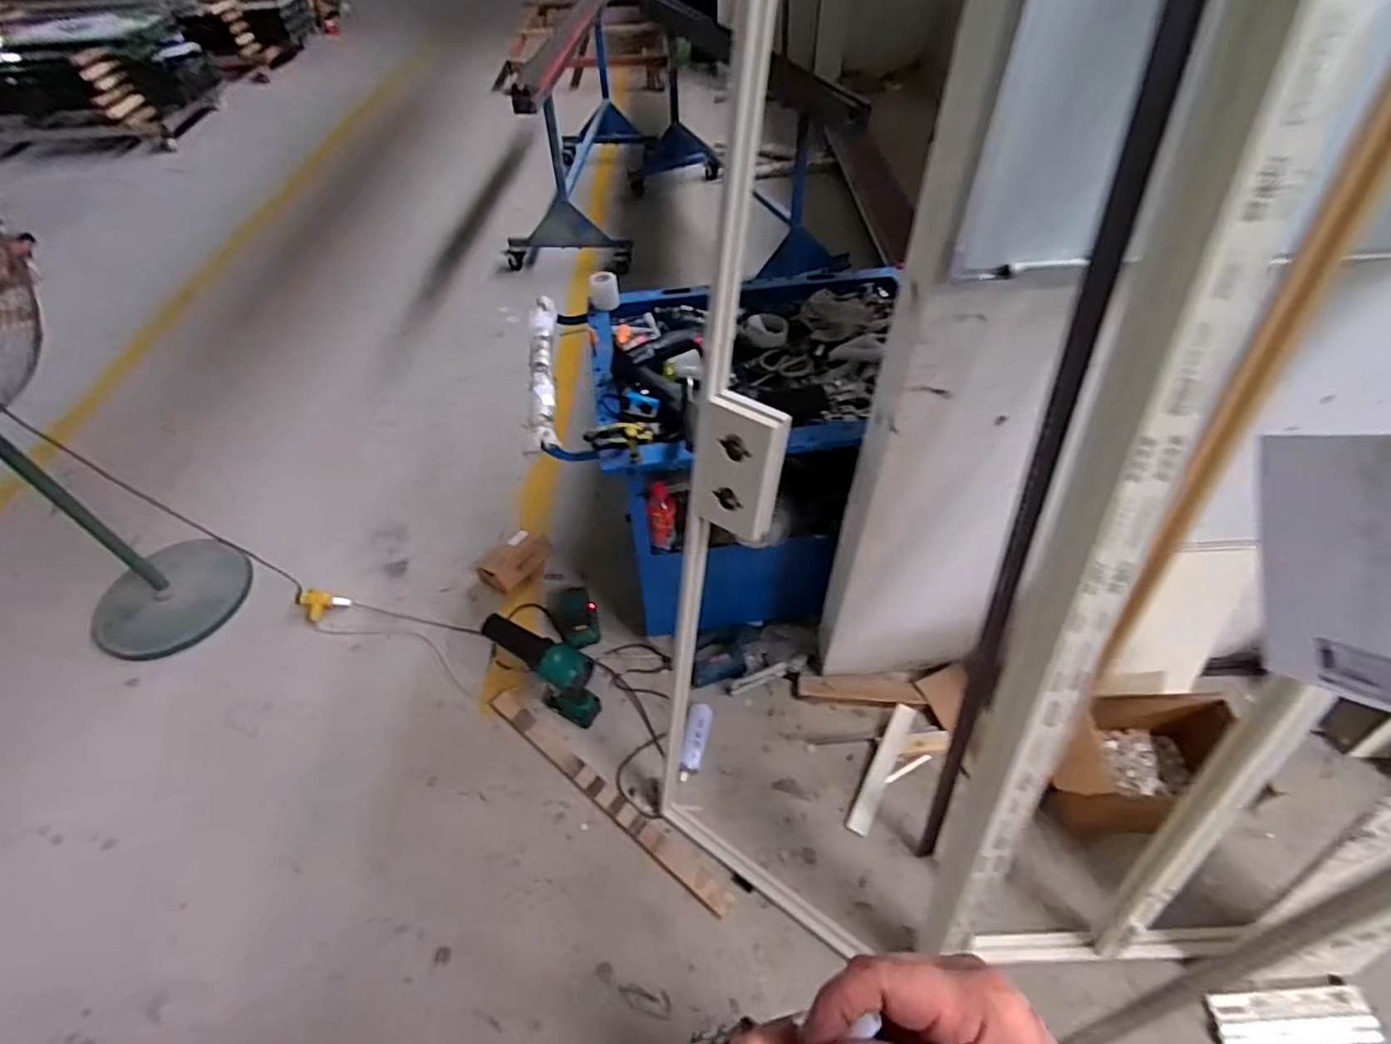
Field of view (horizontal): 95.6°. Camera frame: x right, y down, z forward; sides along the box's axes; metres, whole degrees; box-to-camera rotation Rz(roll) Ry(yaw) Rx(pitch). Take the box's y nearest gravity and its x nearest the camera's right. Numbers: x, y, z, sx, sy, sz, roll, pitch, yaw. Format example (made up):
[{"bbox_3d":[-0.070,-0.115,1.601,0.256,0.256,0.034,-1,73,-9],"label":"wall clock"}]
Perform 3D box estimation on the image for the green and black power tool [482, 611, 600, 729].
[{"bbox_3d":[-0.363,0.365,1.536,0.267,0.302,0.079,23,55,19],"label":"green and black power tool"}]

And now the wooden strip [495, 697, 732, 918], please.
[{"bbox_3d":[-0.227,0.634,1.492,0.753,0.019,0.052,32,58,25],"label":"wooden strip"}]

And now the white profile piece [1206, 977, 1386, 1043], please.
[{"bbox_3d":[1.101,0.912,1.161,0.288,0.024,0.088,-3,50,-1],"label":"white profile piece"}]

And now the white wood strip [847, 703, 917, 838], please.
[{"bbox_3d":[0.439,0.577,1.490,0.051,0.024,0.316,23,66,21],"label":"white wood strip"}]

